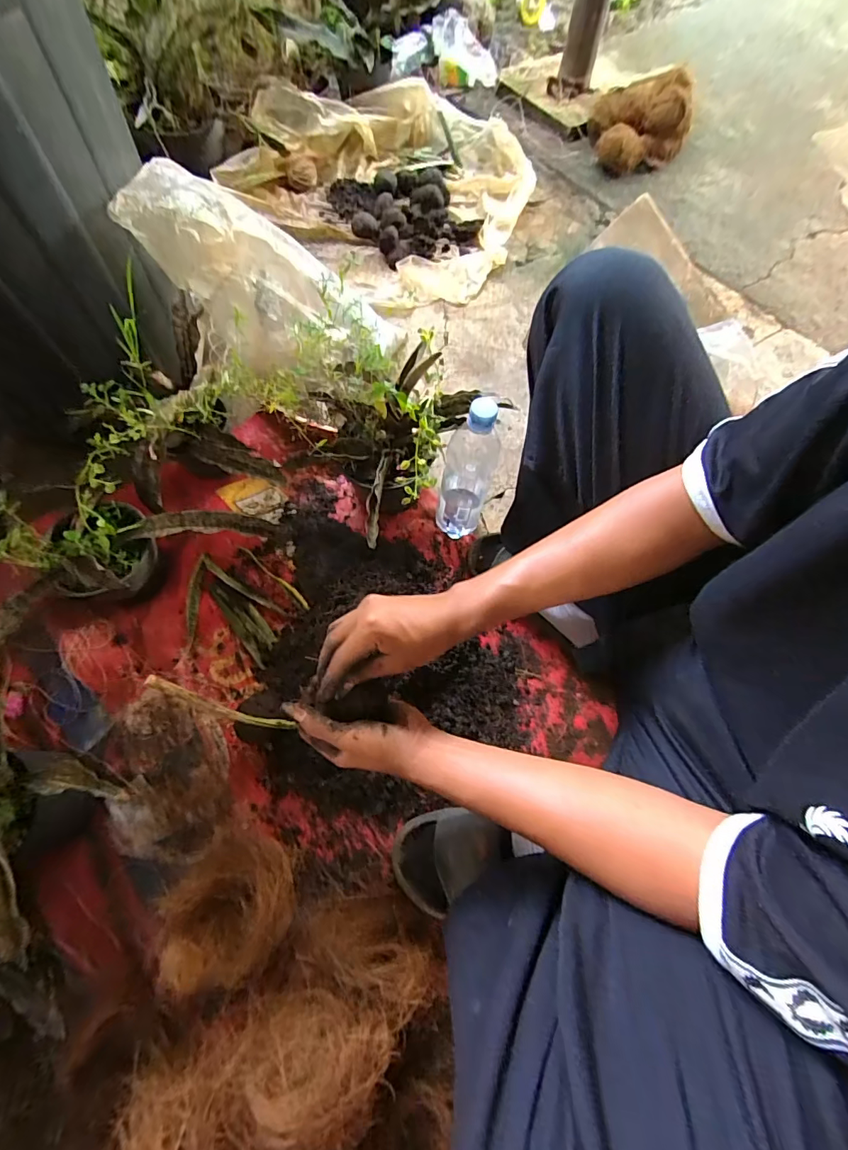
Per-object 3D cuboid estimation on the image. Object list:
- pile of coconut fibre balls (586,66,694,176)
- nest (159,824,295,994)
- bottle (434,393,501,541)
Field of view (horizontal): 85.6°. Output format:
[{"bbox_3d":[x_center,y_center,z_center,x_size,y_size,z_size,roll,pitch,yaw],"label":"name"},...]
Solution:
[{"bbox_3d":[0.511,-1.069,1.077,0.217,0.140,0.171,-14,69,-9],"label":"pile of coconut fibre balls"},{"bbox_3d":[-0.213,0.362,0.497,0.127,0.065,0.149,43,72,14],"label":"nest"},{"bbox_3d":[0.059,-0.136,0.625,0.062,0.242,0.080,15,69,4],"label":"bottle"}]

